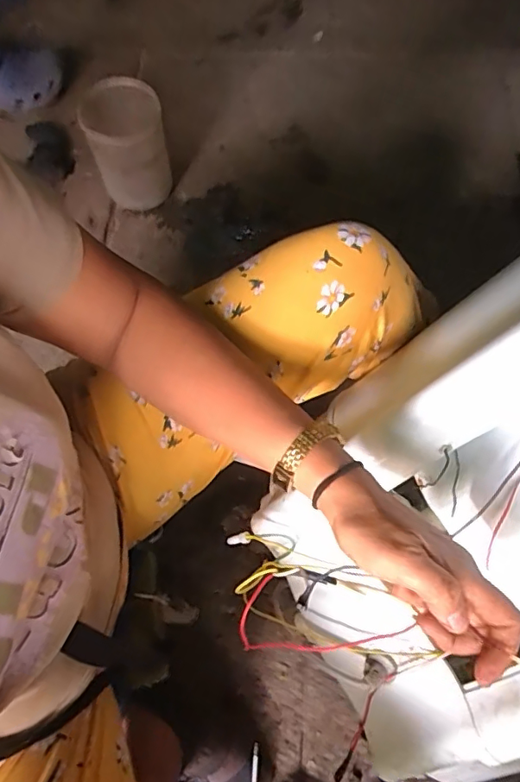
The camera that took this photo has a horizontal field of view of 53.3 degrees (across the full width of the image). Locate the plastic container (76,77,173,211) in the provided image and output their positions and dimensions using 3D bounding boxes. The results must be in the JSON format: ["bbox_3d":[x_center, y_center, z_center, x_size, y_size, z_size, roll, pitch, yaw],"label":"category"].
[{"bbox_3d":[-0.233,-0.436,0.930,0.129,0.163,0.136,0,69,1],"label":"plastic container"}]

